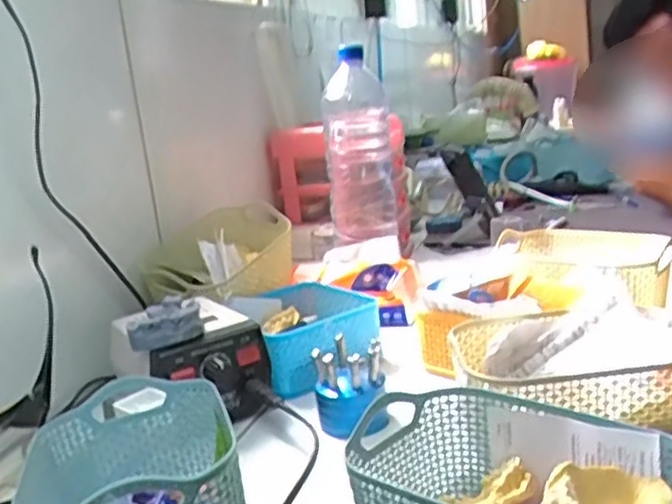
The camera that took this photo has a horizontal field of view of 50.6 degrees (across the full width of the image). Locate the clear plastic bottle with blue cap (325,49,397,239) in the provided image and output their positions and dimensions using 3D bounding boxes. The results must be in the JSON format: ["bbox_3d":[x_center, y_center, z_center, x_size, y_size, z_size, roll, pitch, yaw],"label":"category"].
[{"bbox_3d":[0.030,-0.124,0.903,0.084,0.232,0.075,-6,14,3],"label":"clear plastic bottle with blue cap"}]

